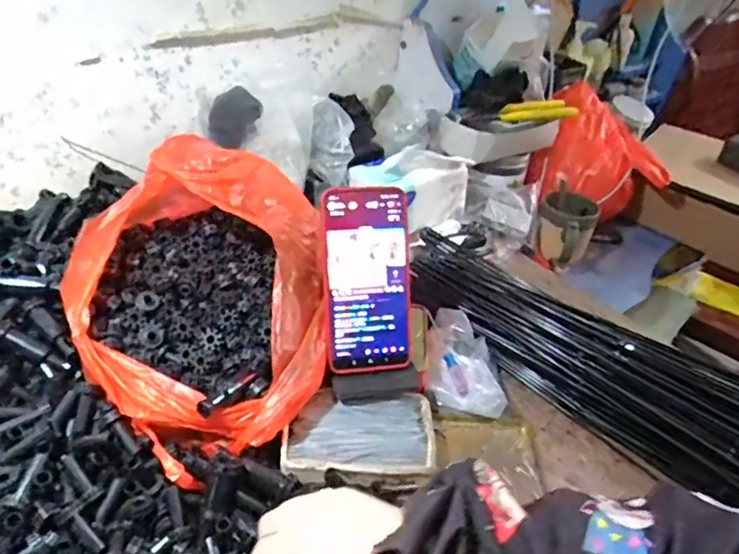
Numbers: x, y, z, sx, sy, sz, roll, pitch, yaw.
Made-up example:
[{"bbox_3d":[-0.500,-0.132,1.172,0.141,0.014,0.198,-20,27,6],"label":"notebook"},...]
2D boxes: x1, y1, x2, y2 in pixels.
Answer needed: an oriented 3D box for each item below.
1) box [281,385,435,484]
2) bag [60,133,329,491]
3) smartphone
[{"bbox_3d":[-0.008,0.138,0.480,0.128,0.026,0.080,0,37,-8],"label":"box"},{"bbox_3d":[-0.149,0.003,0.498,0.210,0.148,0.277,-14,41,-24],"label":"bag"},{"bbox_3d":[-0.001,0.002,0.499,0.079,0.164,0.014,-4,6,-13],"label":"smartphone"}]

